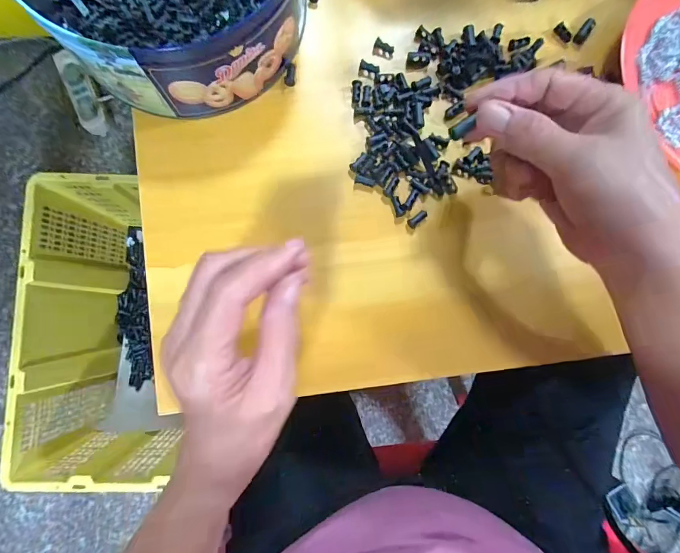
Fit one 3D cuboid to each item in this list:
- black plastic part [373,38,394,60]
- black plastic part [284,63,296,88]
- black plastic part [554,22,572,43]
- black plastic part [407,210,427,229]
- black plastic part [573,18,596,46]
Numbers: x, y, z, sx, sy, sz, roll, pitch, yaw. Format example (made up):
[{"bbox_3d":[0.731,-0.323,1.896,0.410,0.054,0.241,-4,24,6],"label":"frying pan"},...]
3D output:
[{"bbox_3d":[0.036,-0.184,0.298,0.017,0.004,0.013,18,86,0],"label":"black plastic part"},{"bbox_3d":[-0.040,-0.160,0.293,0.008,0.004,0.018,2,86,-1],"label":"black plastic part"},{"bbox_3d":[0.184,-0.201,0.303,0.009,0.004,0.016,-36,87,-3],"label":"black plastic part"},{"bbox_3d":[0.061,-0.045,0.289,0.017,0.004,0.008,-41,88,-3],"label":"black plastic part"},{"bbox_3d":[0.202,-0.202,0.303,0.009,0.004,0.020,33,105,1],"label":"black plastic part"}]

